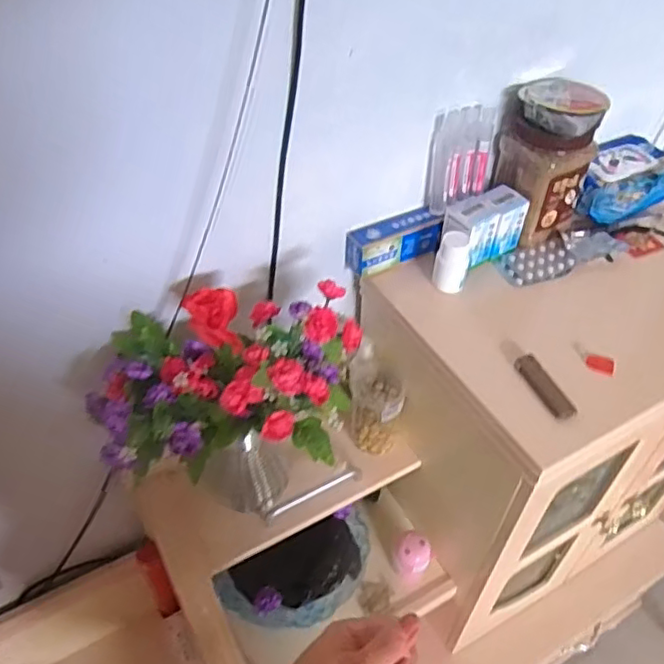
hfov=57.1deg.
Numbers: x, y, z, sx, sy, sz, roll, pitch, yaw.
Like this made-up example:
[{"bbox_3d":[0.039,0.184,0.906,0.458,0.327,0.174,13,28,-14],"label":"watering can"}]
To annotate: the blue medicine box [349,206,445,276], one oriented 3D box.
[{"bbox_3d":[0.075,-0.110,0.742,0.113,0.046,0.038,-20,50,-18],"label":"blue medicine box"}]

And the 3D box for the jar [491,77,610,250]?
[{"bbox_3d":[0.256,-0.205,0.736,0.108,0.169,0.104,0,47,0],"label":"jar"}]

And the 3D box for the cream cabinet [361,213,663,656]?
[{"bbox_3d":[0.322,0.135,0.910,0.473,0.536,0.300,-20,50,-18],"label":"cream cabinet"}]

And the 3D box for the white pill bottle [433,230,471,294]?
[{"bbox_3d":[0.138,-0.080,0.701,0.037,0.060,0.037,0,47,0],"label":"white pill bottle"}]

